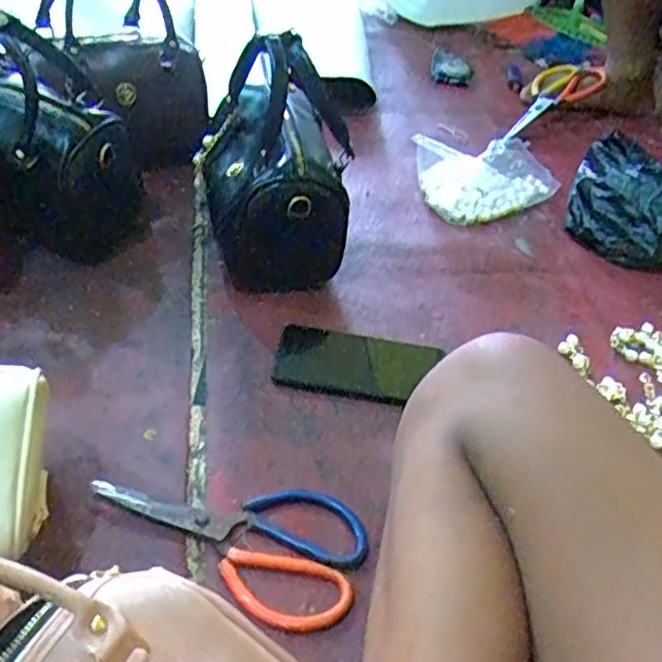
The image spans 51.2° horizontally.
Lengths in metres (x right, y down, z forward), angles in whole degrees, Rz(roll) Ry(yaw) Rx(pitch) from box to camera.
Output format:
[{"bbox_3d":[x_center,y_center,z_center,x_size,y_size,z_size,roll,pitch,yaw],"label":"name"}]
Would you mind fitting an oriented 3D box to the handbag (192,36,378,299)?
[{"bbox_3d":[-0.064,-0.182,0.727,0.118,0.217,0.212,-12,48,-18],"label":"handbag"}]

